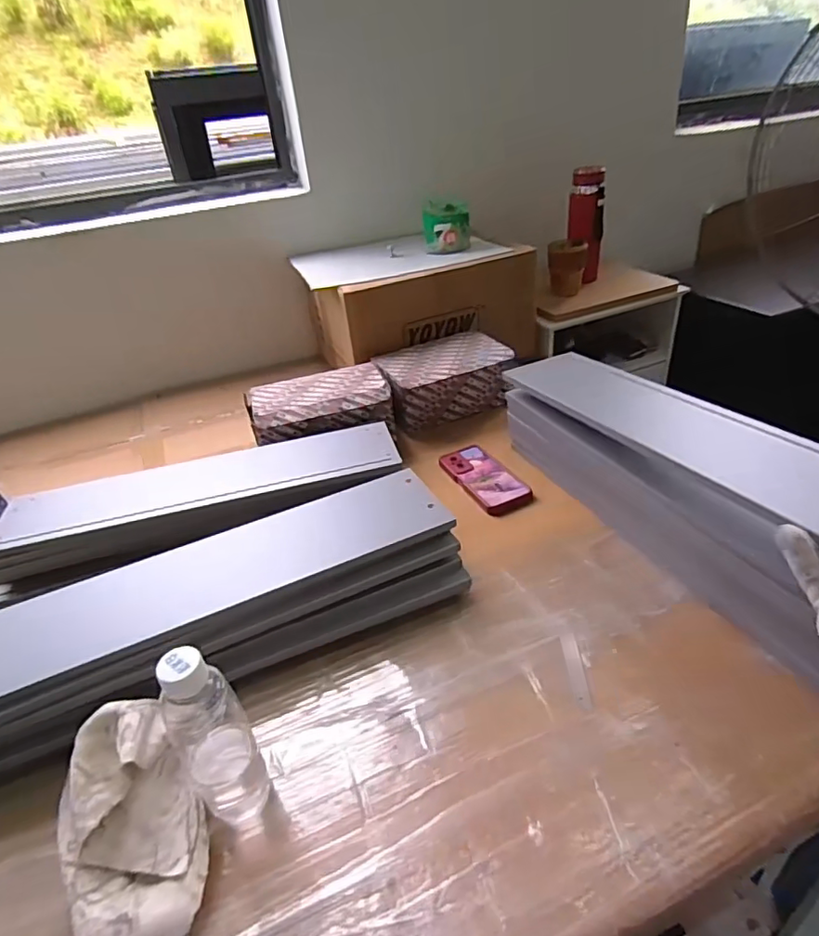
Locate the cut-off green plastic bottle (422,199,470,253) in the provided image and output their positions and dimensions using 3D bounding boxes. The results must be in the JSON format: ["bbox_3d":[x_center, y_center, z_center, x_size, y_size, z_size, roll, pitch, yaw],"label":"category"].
[{"bbox_3d":[0.082,-0.532,1.219,0.101,0.090,0.112,-3,33,6],"label":"cut-off green plastic bottle"}]

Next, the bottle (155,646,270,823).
[{"bbox_3d":[-0.161,0.217,0.453,0.055,0.179,0.048,-26,37,-27],"label":"bottle"}]

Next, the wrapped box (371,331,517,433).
[{"bbox_3d":[0.059,-0.178,1.090,0.237,0.107,0.188,-16,33,-14],"label":"wrapped box"}]

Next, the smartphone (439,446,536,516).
[{"bbox_3d":[0.122,0.015,0.880,0.090,0.015,0.168,-20,34,-19],"label":"smartphone"}]

